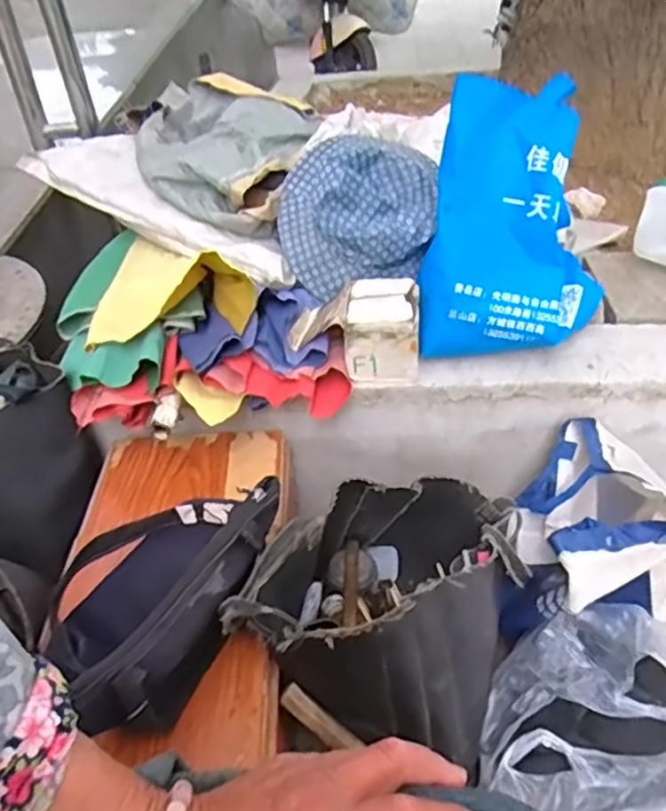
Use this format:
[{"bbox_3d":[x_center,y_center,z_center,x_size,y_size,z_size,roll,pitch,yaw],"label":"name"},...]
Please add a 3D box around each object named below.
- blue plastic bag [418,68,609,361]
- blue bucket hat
[{"bbox_3d":[0.240,-0.247,0.862,0.220,0.283,0.248,7,39,18],"label":"blue plastic bag"},{"bbox_3d":[0.052,-0.293,0.980,0.268,0.100,0.256,-6,80,5],"label":"blue bucket hat"}]

